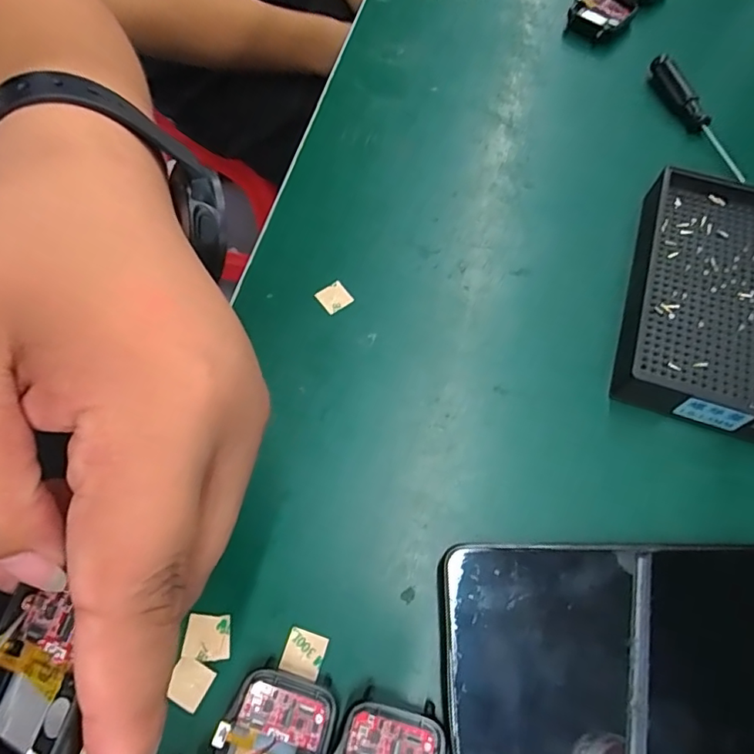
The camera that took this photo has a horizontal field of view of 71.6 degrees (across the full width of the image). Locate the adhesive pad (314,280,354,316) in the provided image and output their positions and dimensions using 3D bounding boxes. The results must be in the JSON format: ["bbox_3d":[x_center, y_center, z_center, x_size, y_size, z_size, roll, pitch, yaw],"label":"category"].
[{"bbox_3d":[-0.022,-0.041,0.273,0.015,0.004,0.015,-37,74,-11],"label":"adhesive pad"}]

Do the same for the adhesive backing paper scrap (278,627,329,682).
[{"bbox_3d":[-0.028,0.107,0.202,0.015,0.004,0.016,16,65,7],"label":"adhesive backing paper scrap"}]

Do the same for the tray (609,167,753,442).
[{"bbox_3d":[0.177,-0.038,0.263,0.094,0.022,0.137,17,66,8],"label":"tray"}]

